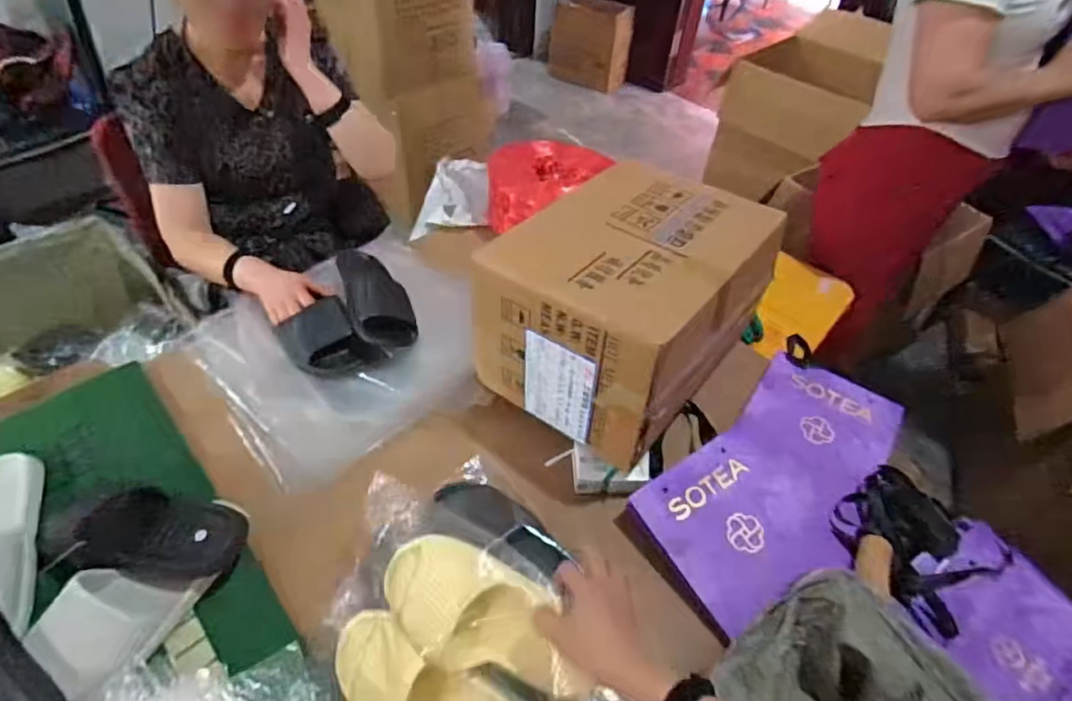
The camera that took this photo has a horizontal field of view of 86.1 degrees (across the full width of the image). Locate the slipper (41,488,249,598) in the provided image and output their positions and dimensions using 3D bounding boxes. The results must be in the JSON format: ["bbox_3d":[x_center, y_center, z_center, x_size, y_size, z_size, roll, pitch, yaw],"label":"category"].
[{"bbox_3d":[-0.473,0.230,0.702,0.220,0.062,0.100,5,48,0],"label":"slipper"}]

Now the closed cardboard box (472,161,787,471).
[{"bbox_3d":[0.140,-0.080,0.857,0.294,0.224,0.395,34,54,24],"label":"closed cardboard box"}]

